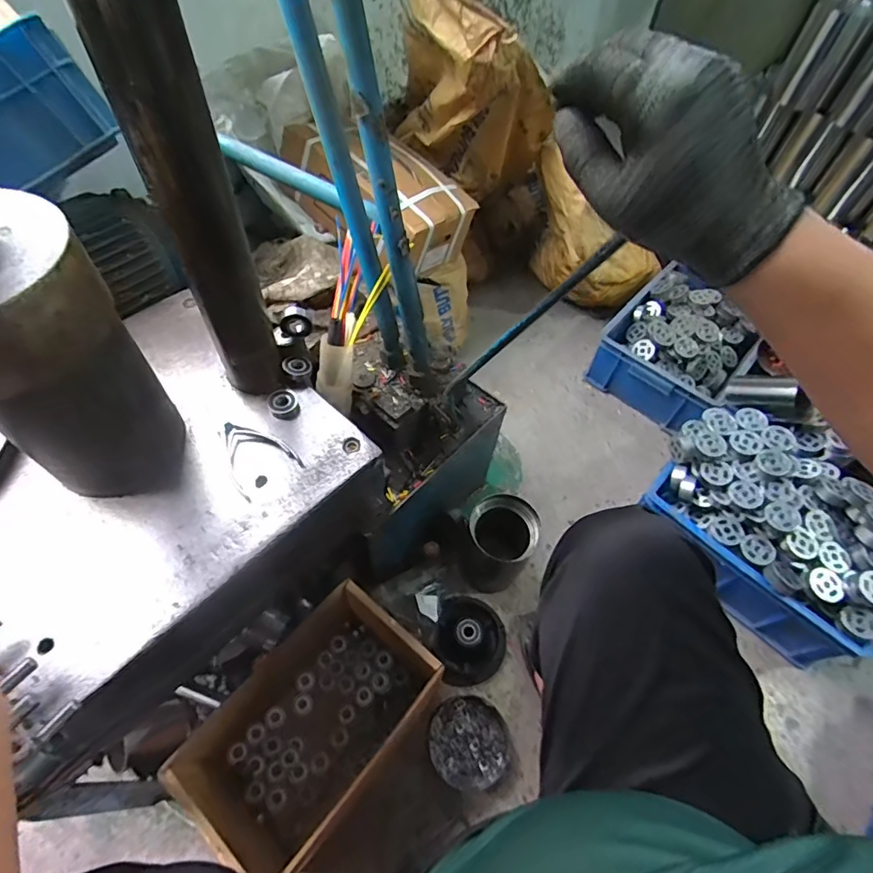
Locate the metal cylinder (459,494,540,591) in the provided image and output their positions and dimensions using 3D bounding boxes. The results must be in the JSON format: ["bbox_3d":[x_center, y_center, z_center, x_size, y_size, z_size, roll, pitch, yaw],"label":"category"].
[{"bbox_3d":[0.109,0.197,0.897,0.118,0.188,0.124,36,61,19],"label":"metal cylinder"}]

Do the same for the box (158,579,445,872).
[{"bbox_3d":[-0.166,0.401,0.705,0.220,0.204,0.309,32,60,16],"label":"box"}]

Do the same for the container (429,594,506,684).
[{"bbox_3d":[0.057,0.341,0.854,0.124,0.063,0.142,-12,58,-12],"label":"container"}]

